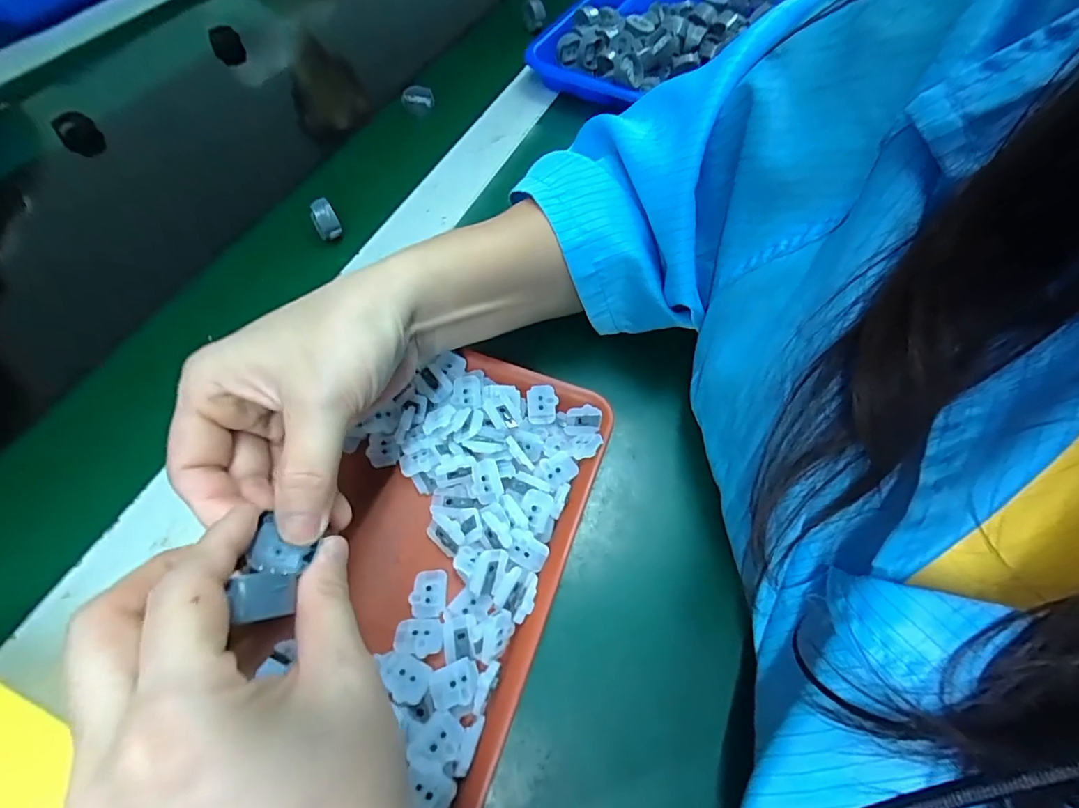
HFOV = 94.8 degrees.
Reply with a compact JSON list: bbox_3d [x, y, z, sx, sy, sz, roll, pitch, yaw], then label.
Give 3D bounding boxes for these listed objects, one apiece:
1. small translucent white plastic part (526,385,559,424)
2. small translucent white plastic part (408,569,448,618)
[{"bbox_3d":[0.001,0.000,0.282,0.018,0.004,0.021,0,94,10],"label":"small translucent white plastic part"},{"bbox_3d":[-0.053,0.090,0.237,0.017,0.004,0.021,1,60,-3],"label":"small translucent white plastic part"}]

